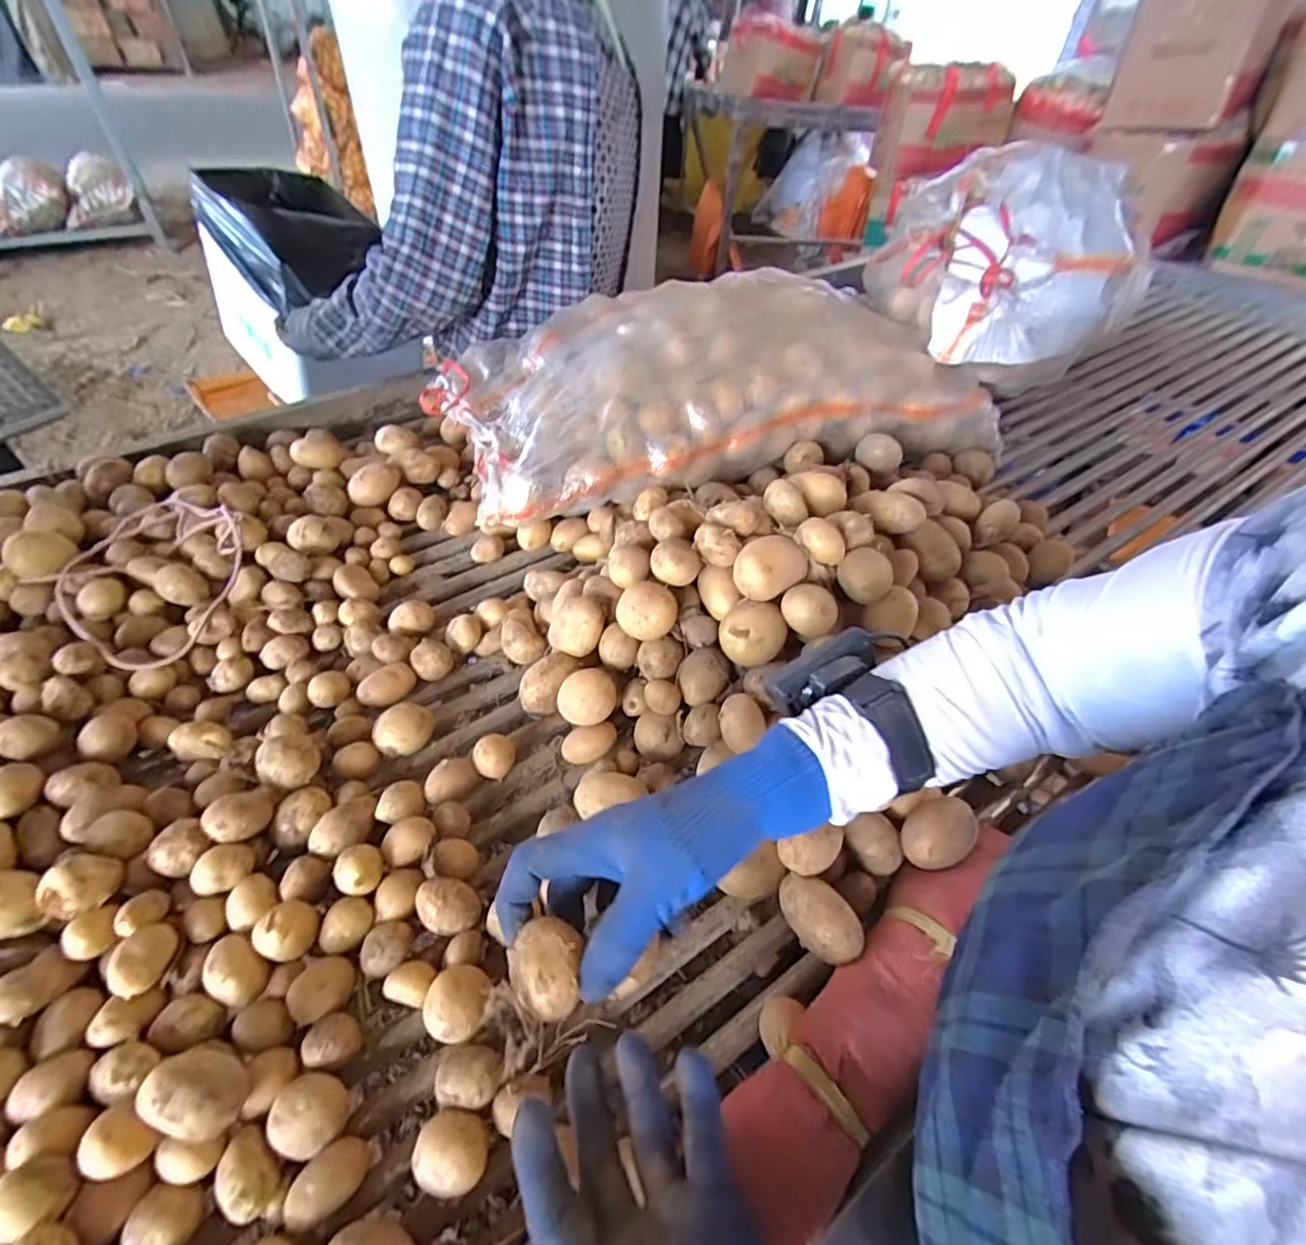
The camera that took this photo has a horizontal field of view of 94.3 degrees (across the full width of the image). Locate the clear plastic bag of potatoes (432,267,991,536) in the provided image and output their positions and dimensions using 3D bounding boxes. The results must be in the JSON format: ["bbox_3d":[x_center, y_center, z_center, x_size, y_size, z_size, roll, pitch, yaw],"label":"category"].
[{"bbox_3d":[0.092,-0.303,0.744,0.665,0.165,0.290,-6,47,-11],"label":"clear plastic bag of potatoes"}]

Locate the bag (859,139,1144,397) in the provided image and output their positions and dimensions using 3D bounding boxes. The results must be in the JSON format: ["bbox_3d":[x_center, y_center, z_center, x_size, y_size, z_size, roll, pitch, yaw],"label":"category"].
[{"bbox_3d":[0.409,-0.416,0.721,0.184,0.216,0.232,-9,47,-13],"label":"bag"}]

